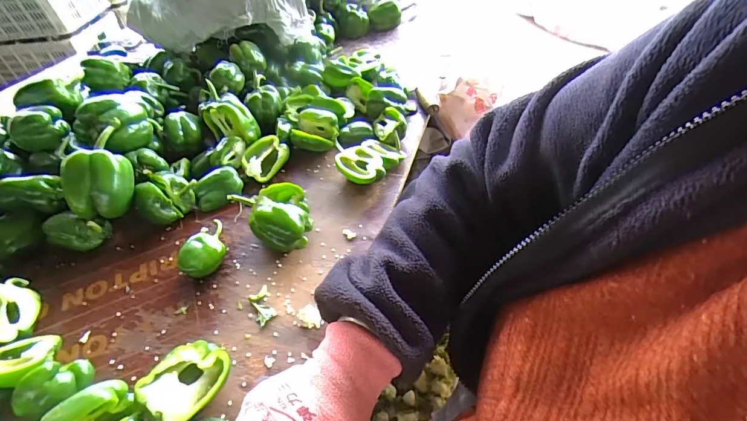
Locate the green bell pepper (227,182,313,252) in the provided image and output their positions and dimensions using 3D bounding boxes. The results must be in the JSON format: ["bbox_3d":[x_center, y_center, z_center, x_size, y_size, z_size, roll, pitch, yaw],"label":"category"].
[{"bbox_3d":[-0.150,0.008,0.622,0.102,0.059,0.114,-28,50,-21],"label":"green bell pepper"}]

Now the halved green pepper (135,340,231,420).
[{"bbox_3d":[-0.214,0.200,0.453,0.071,0.049,0.094,26,53,27],"label":"halved green pepper"}]

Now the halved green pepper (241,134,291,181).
[{"bbox_3d":[-0.199,-0.098,0.720,0.068,0.043,0.078,14,49,18],"label":"halved green pepper"}]

